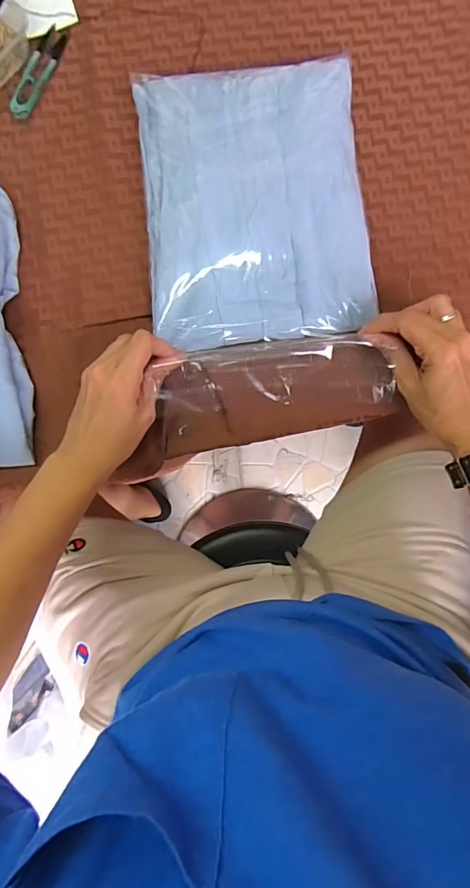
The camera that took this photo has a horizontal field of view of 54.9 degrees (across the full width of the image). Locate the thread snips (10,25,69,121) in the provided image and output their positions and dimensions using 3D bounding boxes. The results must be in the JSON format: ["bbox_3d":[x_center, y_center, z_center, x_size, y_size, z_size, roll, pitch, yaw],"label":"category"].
[{"bbox_3d":[-0.201,-0.375,0.456,0.029,0.008,0.103,23,86,3],"label":"thread snips"}]

